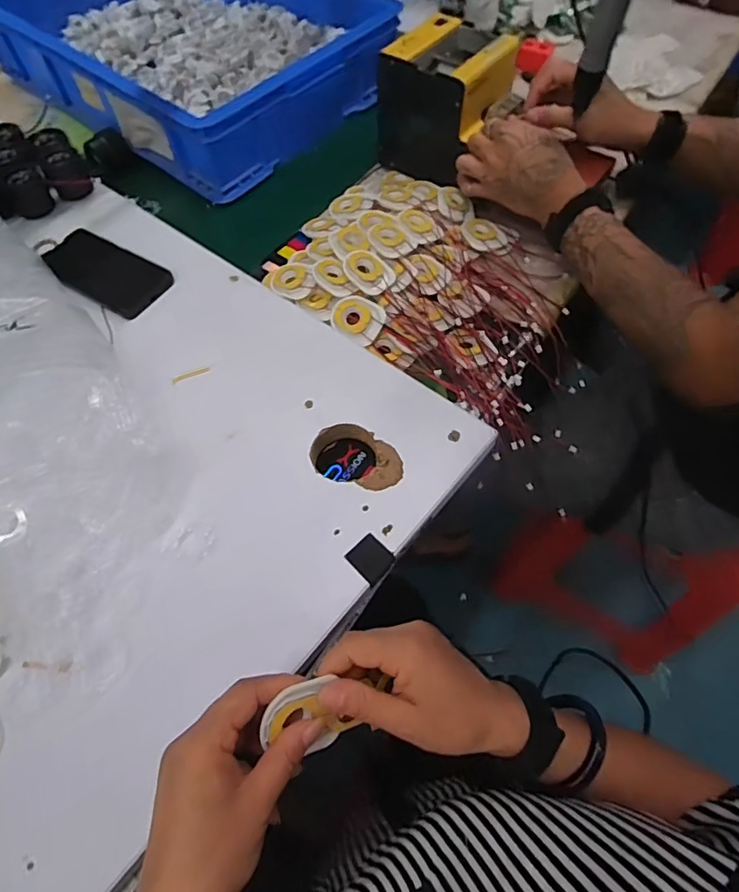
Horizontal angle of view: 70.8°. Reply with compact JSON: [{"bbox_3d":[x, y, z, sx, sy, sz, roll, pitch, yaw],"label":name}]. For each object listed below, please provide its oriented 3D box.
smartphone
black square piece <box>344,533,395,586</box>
[{"bbox_3d":[-0.313,-0.207,0.609,0.163,0.005,0.076,27,65,18],"label":"smartphone"},{"bbox_3d":[0.001,0.094,0.434,0.032,0.006,0.031,38,69,23],"label":"black square piece"}]

